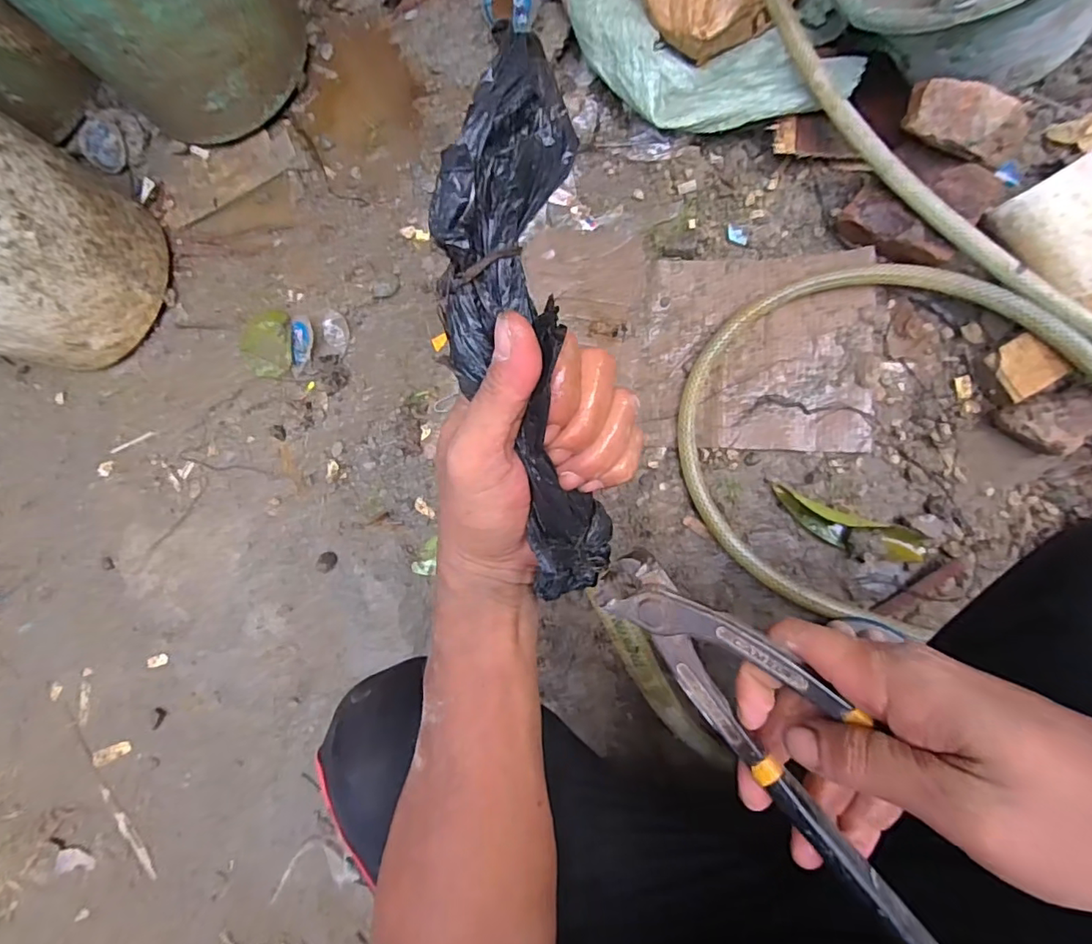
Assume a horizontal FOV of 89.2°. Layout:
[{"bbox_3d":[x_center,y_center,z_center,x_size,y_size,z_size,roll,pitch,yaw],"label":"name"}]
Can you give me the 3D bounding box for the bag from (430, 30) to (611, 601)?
[{"bbox_3d":[-0.008,-0.046,0.237,0.055,0.056,0.224,-6,110,7],"label":"bag"}]

